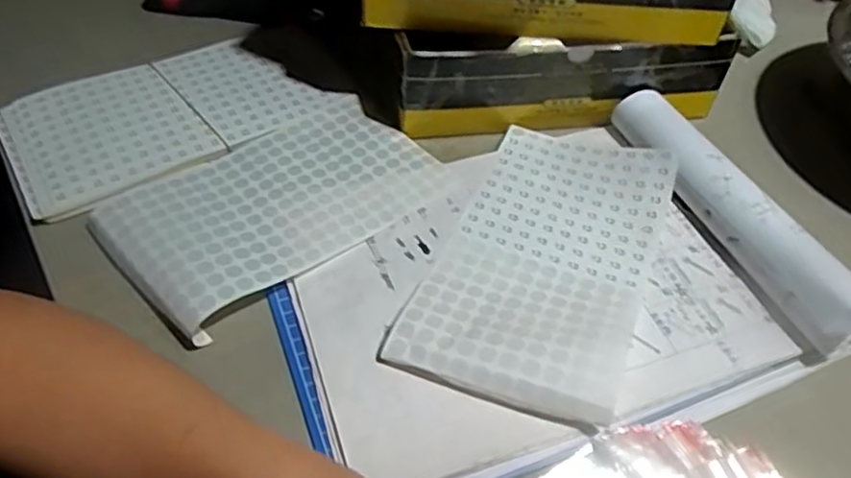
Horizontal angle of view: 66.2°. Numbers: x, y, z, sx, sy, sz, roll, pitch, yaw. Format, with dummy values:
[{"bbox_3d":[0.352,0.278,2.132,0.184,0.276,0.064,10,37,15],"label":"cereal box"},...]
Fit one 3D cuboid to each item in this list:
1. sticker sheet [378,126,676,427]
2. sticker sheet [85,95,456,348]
[{"bbox_3d":[0.076,0.005,0.404,0.125,0.023,0.213,19,51,12],"label":"sticker sheet"},{"bbox_3d":[-0.097,-0.030,0.437,0.209,0.018,0.124,-32,59,-27],"label":"sticker sheet"}]

